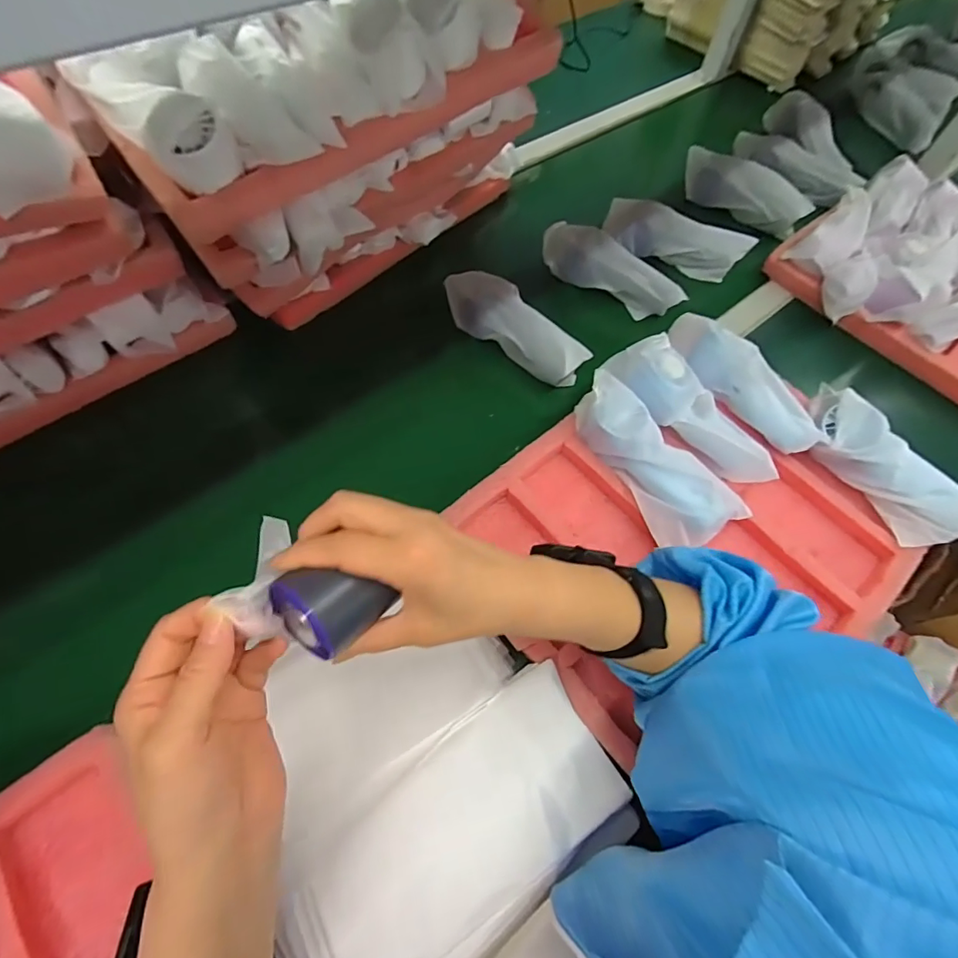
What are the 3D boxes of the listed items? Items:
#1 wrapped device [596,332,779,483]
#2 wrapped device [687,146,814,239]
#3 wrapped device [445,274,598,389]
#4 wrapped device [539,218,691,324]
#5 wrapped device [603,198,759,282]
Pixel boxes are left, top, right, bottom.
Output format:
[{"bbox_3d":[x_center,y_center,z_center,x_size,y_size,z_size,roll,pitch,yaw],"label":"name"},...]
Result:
[{"bbox_3d":[0.217,-0.073,0.490,0.184,0.046,0.061,46,68,4],"label":"wrapped device"},{"bbox_3d":[0.396,-0.430,0.732,0.186,0.057,0.048,33,65,13],"label":"wrapped device"},{"bbox_3d":[0.041,-0.183,0.581,0.190,0.056,0.052,41,67,16],"label":"wrapped device"},{"bbox_3d":[0.171,-0.273,0.643,0.192,0.058,0.066,37,66,15],"label":"wrapped device"},{"bbox_3d":[0.273,-0.335,0.683,0.196,0.062,0.053,23,63,8],"label":"wrapped device"}]

